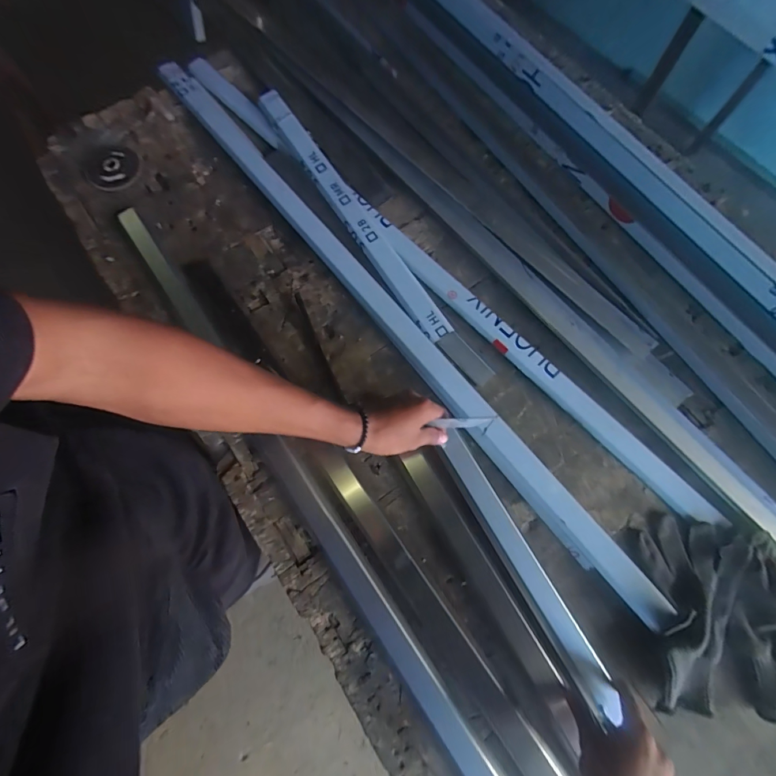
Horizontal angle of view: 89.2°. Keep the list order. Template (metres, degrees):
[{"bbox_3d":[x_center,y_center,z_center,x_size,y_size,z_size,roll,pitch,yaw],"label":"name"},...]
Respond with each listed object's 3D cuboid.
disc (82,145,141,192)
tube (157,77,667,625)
[{"bbox_3d":[-0.500,-0.400,0.708,0.092,0.011,0.097,-26,75,-6],"label":"disc"},{"bbox_3d":[-0.031,-0.151,0.618,0.053,0.022,1.148,-38,76,-9],"label":"tube"}]

